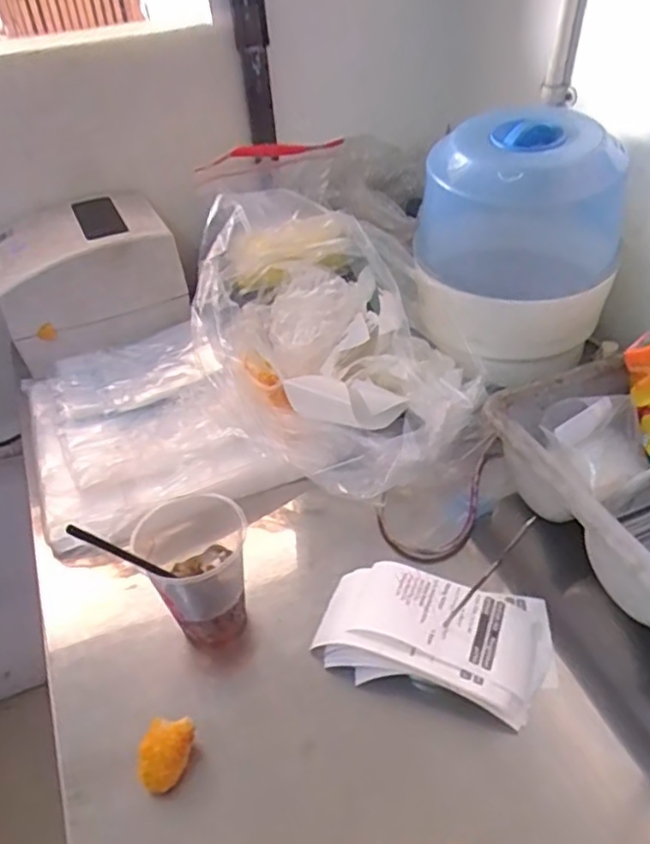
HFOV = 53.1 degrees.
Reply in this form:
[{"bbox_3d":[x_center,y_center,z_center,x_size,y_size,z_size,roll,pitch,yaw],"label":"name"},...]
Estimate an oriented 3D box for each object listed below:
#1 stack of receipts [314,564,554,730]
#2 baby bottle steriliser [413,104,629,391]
[{"bbox_3d":[0.088,0.168,0.516,0.182,0.038,0.108,8,42,14],"label":"stack of receipts"},{"bbox_3d":[0.193,-0.190,0.694,0.180,0.225,0.173,-17,42,-14],"label":"baby bottle steriliser"}]

